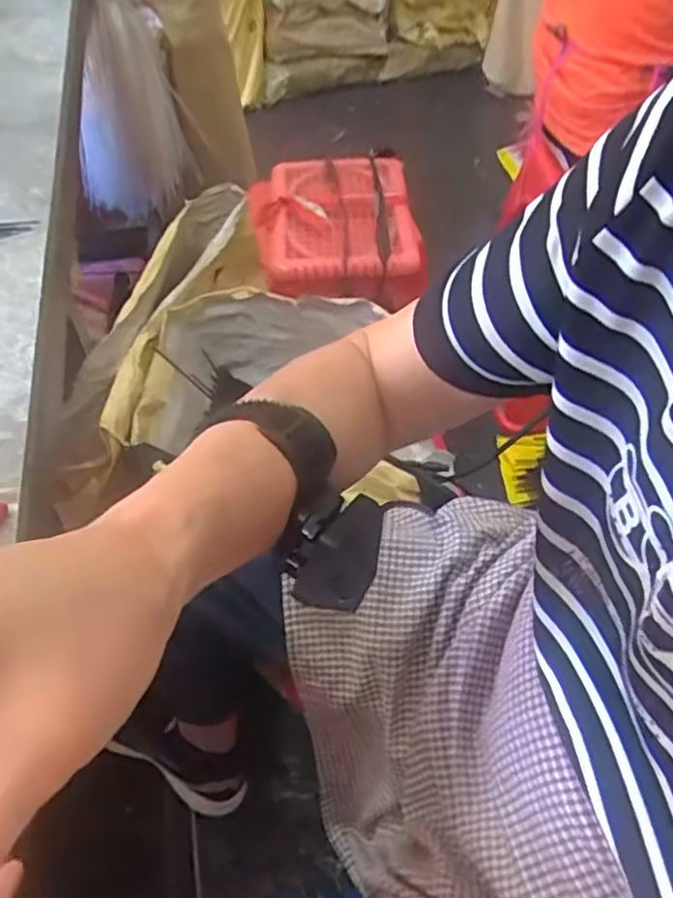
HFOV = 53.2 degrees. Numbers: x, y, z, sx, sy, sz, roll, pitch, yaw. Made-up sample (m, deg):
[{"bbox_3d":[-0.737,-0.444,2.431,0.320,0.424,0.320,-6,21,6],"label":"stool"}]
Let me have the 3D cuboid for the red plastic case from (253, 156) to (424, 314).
[{"bbox_3d":[-0.002,-0.389,1.173,0.270,0.120,0.311,-5,51,-2],"label":"red plastic case"}]

